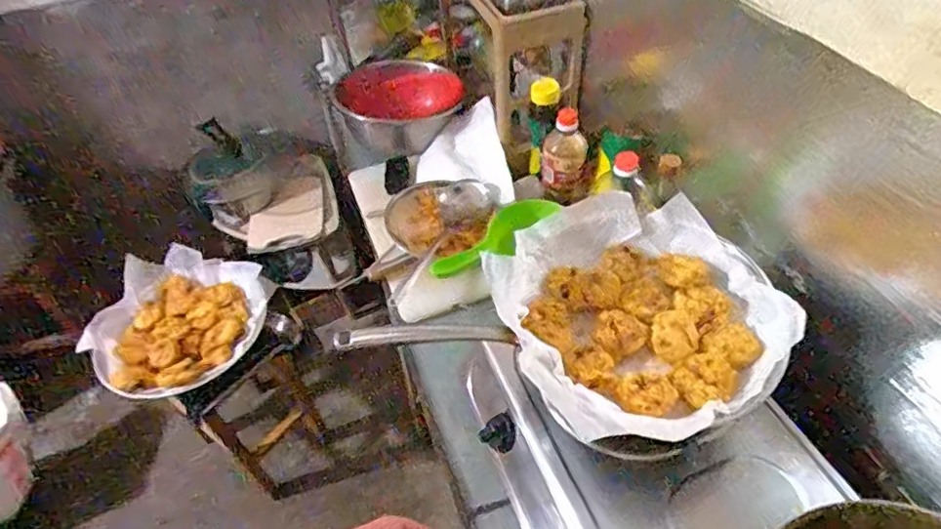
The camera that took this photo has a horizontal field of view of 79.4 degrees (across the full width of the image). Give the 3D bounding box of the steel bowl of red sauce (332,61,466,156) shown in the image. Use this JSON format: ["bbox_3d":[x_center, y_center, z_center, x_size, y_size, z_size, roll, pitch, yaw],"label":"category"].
[{"bbox_3d":[-0.170,-0.379,1.395,0.302,0.144,0.289,-3,47,3],"label":"steel bowl of red sauce"}]

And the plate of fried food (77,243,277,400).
[{"bbox_3d":[-0.615,0.117,1.217,0.321,0.116,0.364,4,47,9],"label":"plate of fried food"}]

